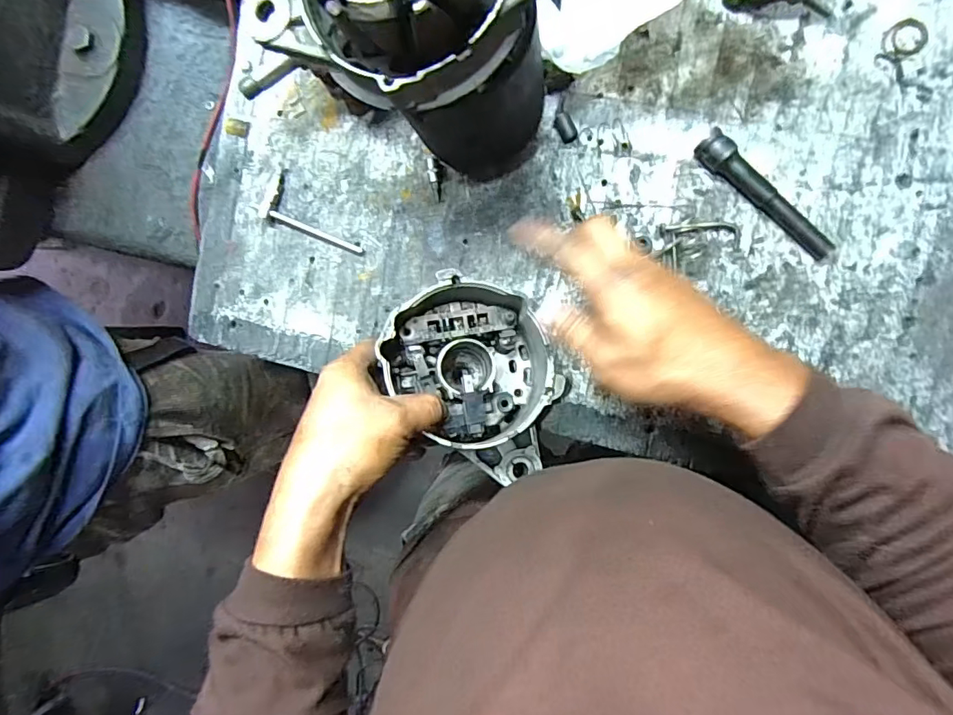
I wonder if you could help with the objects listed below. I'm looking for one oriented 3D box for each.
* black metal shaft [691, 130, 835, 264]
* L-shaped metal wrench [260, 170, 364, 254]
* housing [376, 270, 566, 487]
[{"bbox_3d":[0.221,-0.123,0.394,0.127,0.021,0.021,45,99,5],"label":"black metal shaft"},{"bbox_3d":[-0.142,-0.131,0.461,0.101,0.006,0.046,21,96,8],"label":"L-shaped metal wrench"},{"bbox_3d":[0.006,0.015,0.398,0.116,0.068,0.157,-44,96,-8],"label":"housing"}]

